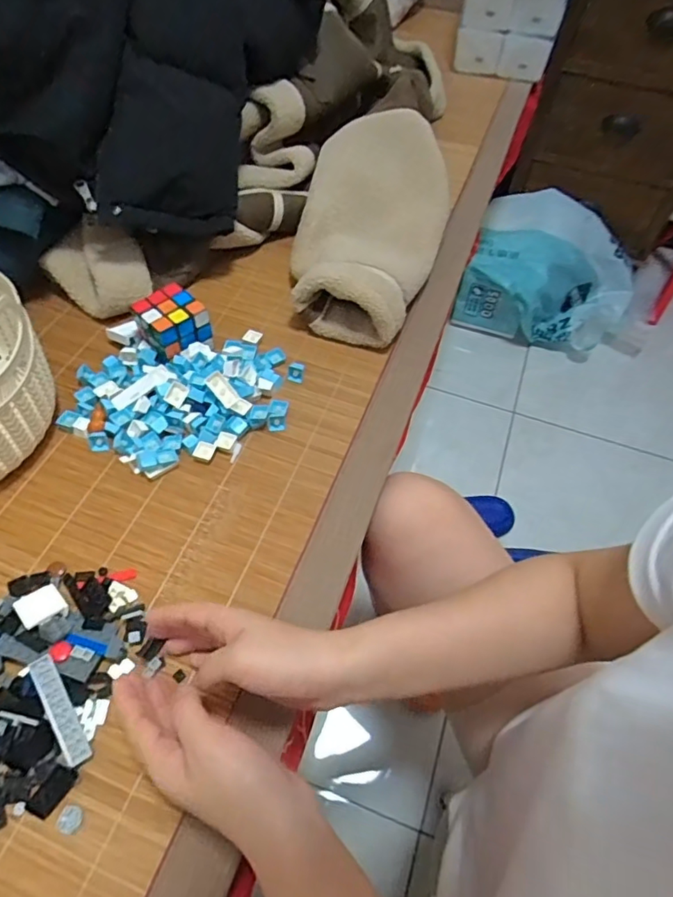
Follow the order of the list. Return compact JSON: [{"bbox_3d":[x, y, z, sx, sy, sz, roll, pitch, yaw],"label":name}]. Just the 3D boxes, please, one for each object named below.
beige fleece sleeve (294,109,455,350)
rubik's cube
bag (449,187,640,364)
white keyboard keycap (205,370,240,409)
[{"bbox_3d":[0.048,-0.295,0.681,0.177,0.110,0.364,13,55,6],"label":"beige fleece sleeve"},{"bbox_3d":[-0.178,-0.134,0.584,0.056,0.058,0.064,-36,64,-25],"label":"rubik's cube"},{"bbox_3d":[0.523,-0.401,1.256,0.421,0.202,0.328,17,56,9],"label":"bag"},{"bbox_3d":[-0.116,-0.060,0.541,0.018,0.008,0.038,-39,92,-26],"label":"white keyboard keycap"}]

